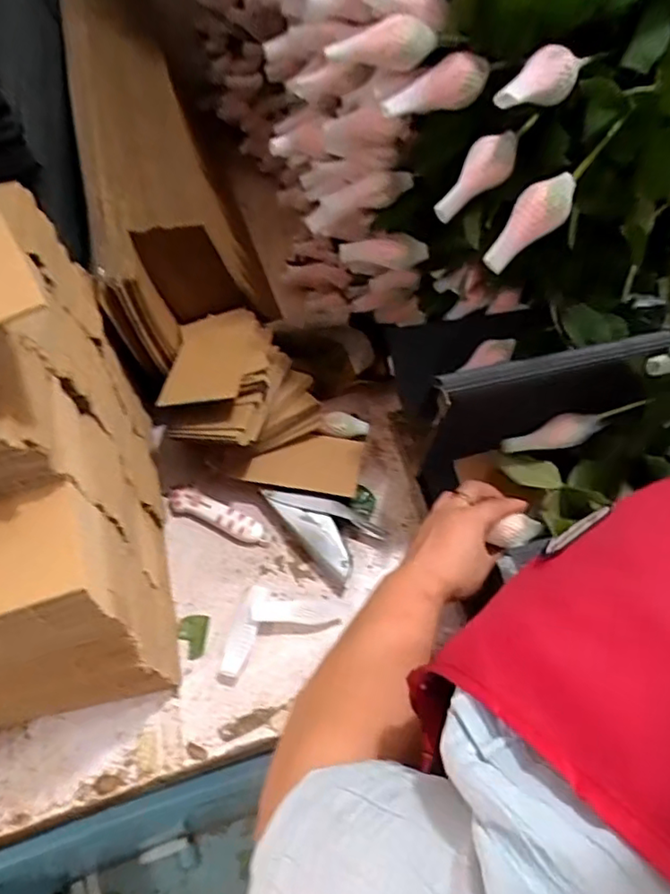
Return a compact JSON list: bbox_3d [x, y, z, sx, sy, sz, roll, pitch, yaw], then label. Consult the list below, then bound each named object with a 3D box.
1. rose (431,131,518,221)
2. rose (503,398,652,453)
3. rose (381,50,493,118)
[{"bbox_3d":[0.114,-0.223,0.491,0.084,0.034,0.044,-45,64,19],"label":"rose"},{"bbox_3d":[0.232,-0.018,0.588,0.135,0.024,0.023,-19,59,16],"label":"rose"},{"bbox_3d":[0.078,-0.284,0.478,0.086,0.035,0.030,-19,61,4],"label":"rose"}]

